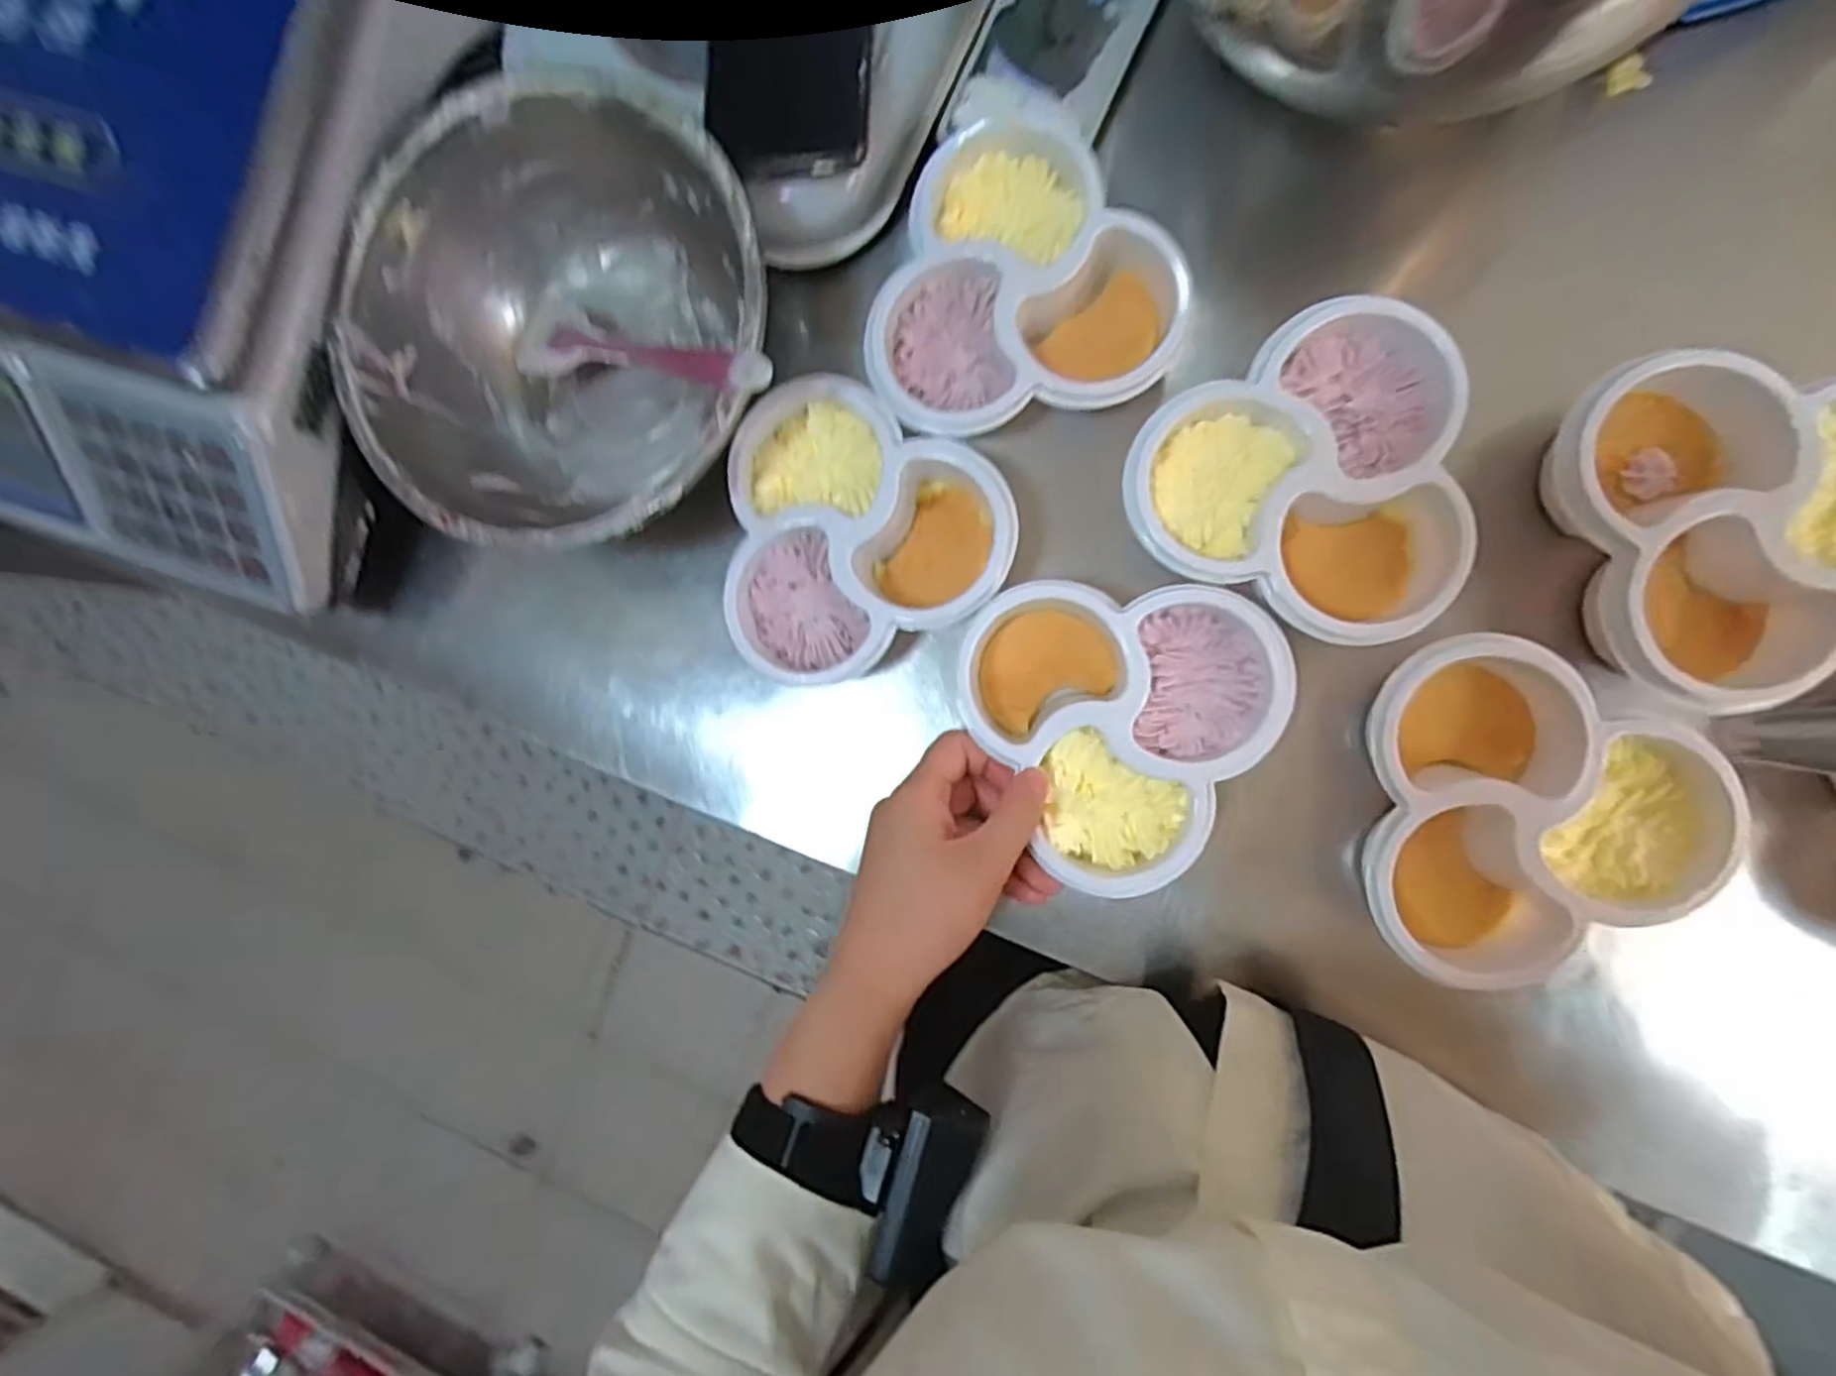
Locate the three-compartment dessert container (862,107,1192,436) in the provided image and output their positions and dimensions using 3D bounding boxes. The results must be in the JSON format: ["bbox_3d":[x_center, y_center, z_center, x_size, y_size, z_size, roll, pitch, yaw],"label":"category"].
[{"bbox_3d":[0.044,-0.193,0.366,0.140,0.034,0.138,-11,87,8],"label":"three-compartment dessert container"}]

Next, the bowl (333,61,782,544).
[{"bbox_3d":[-0.166,-0.167,0.392,0.211,0.099,0.200,0,89,8],"label":"bowl"}]

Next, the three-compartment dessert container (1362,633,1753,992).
[{"bbox_3d":[0.256,0.046,0.337,0.144,0.043,0.137,-24,86,7],"label":"three-compartment dessert container"}]

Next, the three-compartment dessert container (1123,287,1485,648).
[{"bbox_3d":[0.163,-0.089,0.350,0.131,0.054,0.137,-5,88,8],"label":"three-compartment dessert container"}]

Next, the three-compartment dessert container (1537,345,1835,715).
[{"bbox_3d":[0.338,-0.066,0.320,0.133,0.045,0.138,-12,87,8],"label":"three-compartment dessert container"}]

